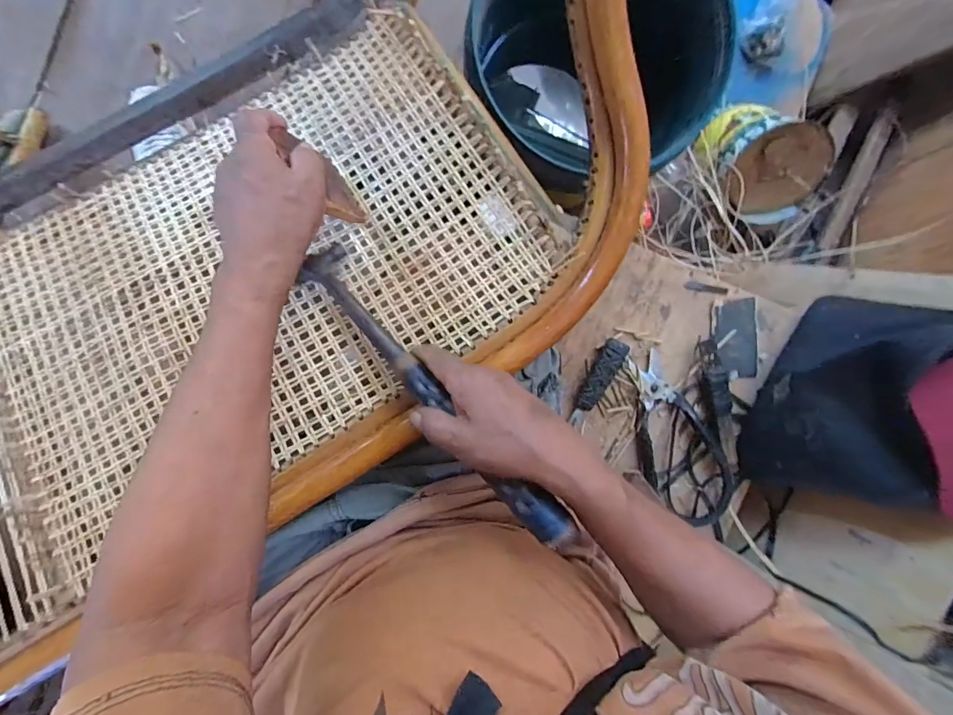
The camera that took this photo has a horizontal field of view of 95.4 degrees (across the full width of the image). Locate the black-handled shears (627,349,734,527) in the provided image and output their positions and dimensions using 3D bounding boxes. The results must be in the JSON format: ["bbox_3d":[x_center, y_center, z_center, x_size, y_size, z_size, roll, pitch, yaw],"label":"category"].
[{"bbox_3d":[0.240,0.108,0.521,0.090,0.019,0.229,-27,99,-1],"label":"black-handled shears"}]

